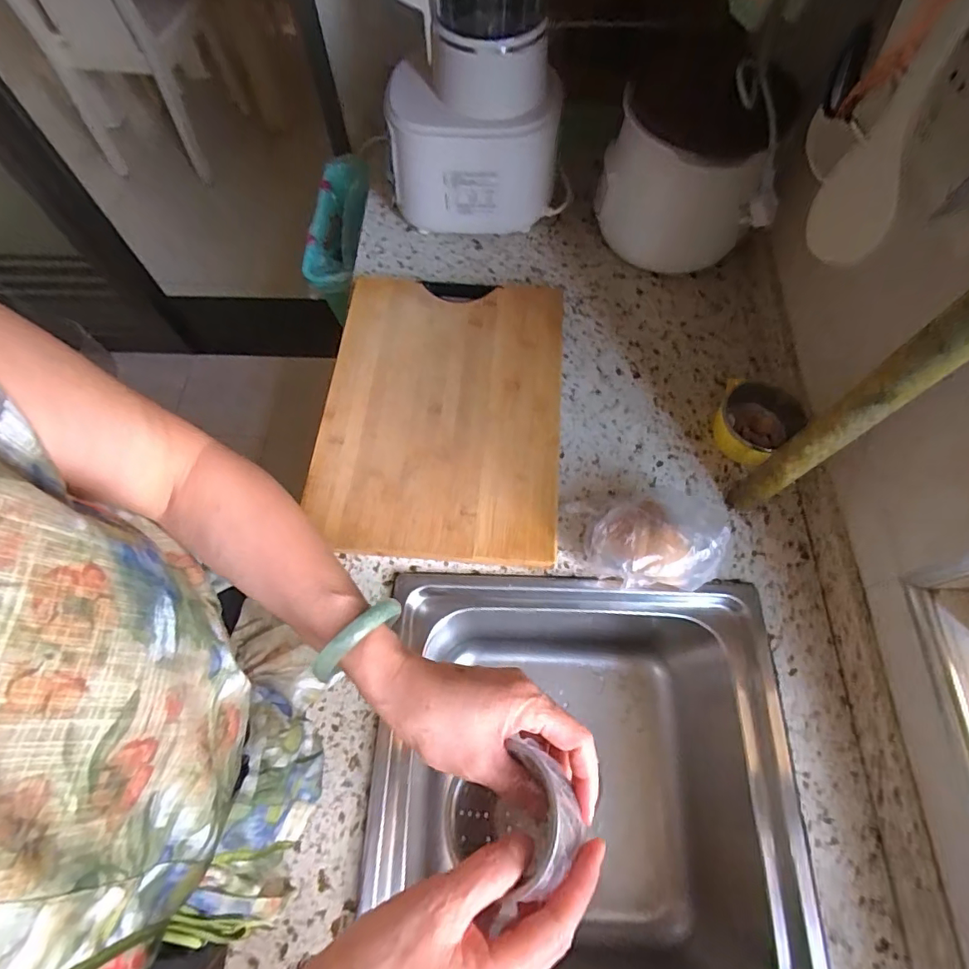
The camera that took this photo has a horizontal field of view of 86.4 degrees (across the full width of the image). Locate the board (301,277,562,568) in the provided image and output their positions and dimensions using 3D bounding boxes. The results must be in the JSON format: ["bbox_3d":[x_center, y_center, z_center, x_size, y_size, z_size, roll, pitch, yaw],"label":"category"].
[{"bbox_3d":[-0.051,-0.095,0.649,0.282,0.033,0.381,4,66,2],"label":"board"}]

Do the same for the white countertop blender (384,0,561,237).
[{"bbox_3d":[-0.021,-0.539,0.665,0.225,0.380,0.212,-4,66,-2],"label":"white countertop blender"}]

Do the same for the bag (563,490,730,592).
[{"bbox_3d":[0.174,0.057,0.555,0.157,0.085,0.104,2,66,1],"label":"bag"}]

